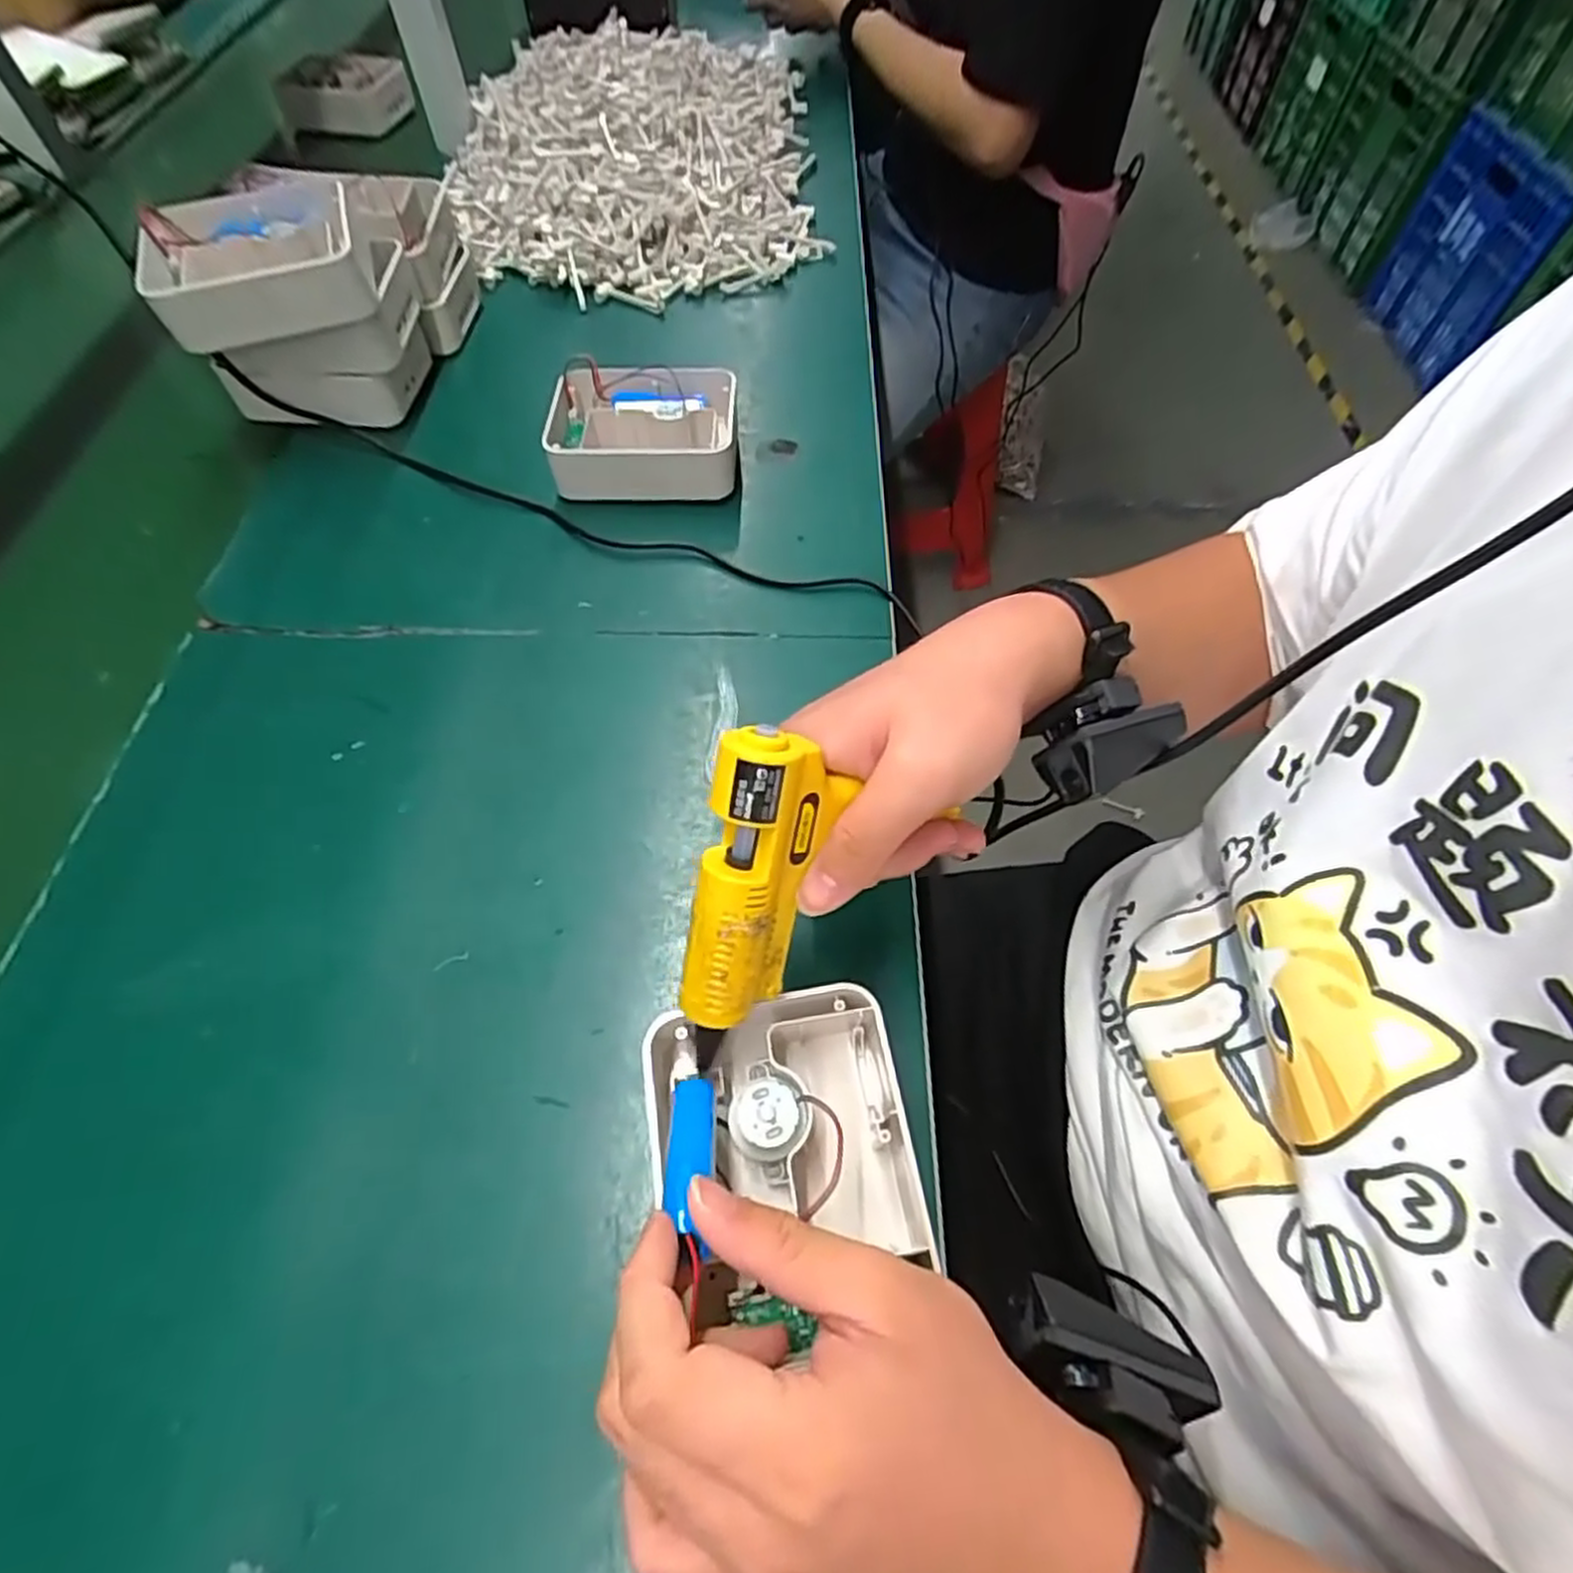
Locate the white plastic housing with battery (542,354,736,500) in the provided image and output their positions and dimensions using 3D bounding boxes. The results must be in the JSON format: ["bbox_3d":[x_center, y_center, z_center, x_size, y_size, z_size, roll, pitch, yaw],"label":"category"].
[{"bbox_3d":[-0.101,-0.253,0.551,0.127,0.049,0.102,1,59,-1],"label":"white plastic housing with battery"}]

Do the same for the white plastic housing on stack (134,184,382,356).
[{"bbox_3d":[-0.345,-0.341,0.504,0.129,0.047,0.098,-16,59,-10],"label":"white plastic housing on stack"}]

